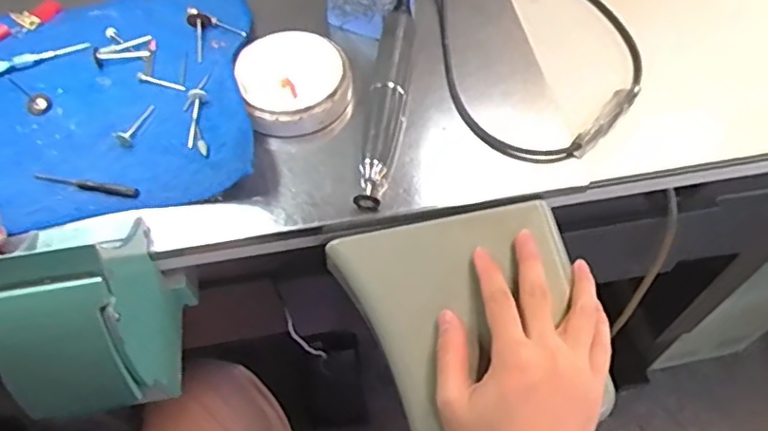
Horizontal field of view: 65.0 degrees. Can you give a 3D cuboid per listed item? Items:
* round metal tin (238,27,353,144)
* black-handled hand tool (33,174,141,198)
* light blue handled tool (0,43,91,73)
[{"bbox_3d":[-0.067,-0.101,0.461,0.081,0.031,0.086,-1,58,2],"label":"round metal tin"},{"bbox_3d":[-0.209,-0.021,0.425,0.079,0.005,0.007,9,59,8],"label":"black-handled hand tool"},{"bbox_3d":[-0.279,-0.130,0.491,0.075,0.007,0.011,-19,59,-9],"label":"light blue handled tool"}]

